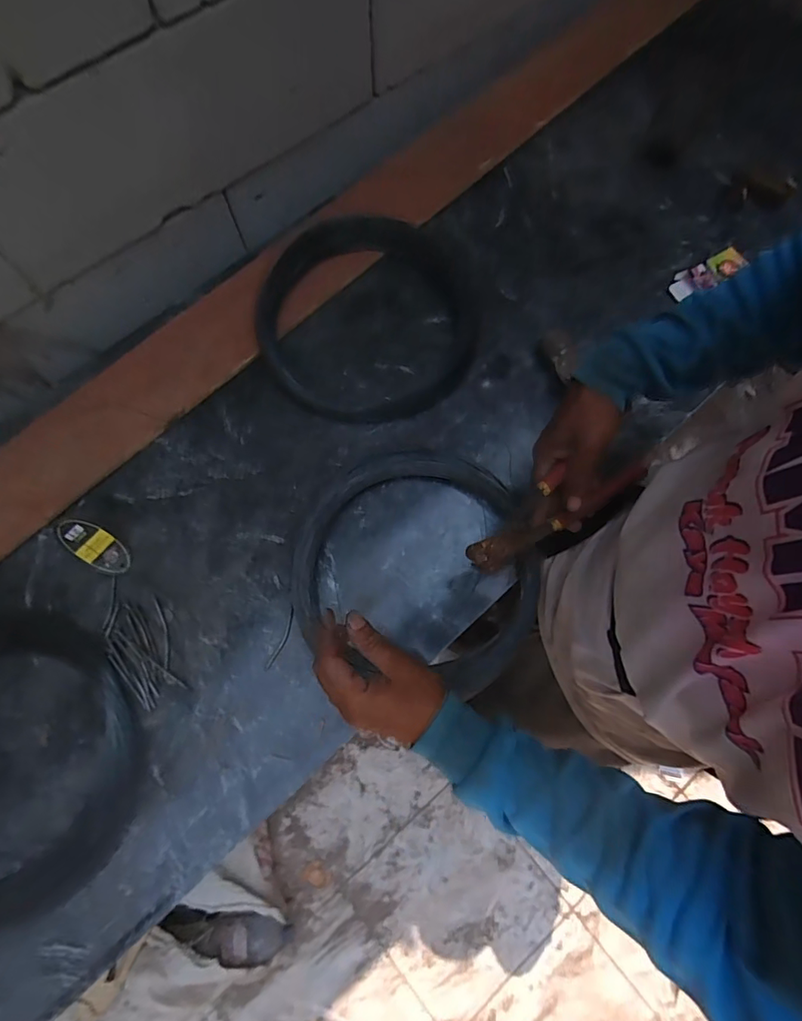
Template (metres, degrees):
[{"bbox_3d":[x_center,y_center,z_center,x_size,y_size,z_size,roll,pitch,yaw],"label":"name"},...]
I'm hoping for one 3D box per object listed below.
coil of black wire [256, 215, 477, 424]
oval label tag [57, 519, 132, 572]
[{"bbox_3d":[-0.034,-0.274,0.650,0.286,0.065,0.321,25,78,5],"label":"coil of black wire"},{"bbox_3d":[-0.367,0.043,0.574,0.085,0.010,0.041,43,77,-35],"label":"oval label tag"}]

